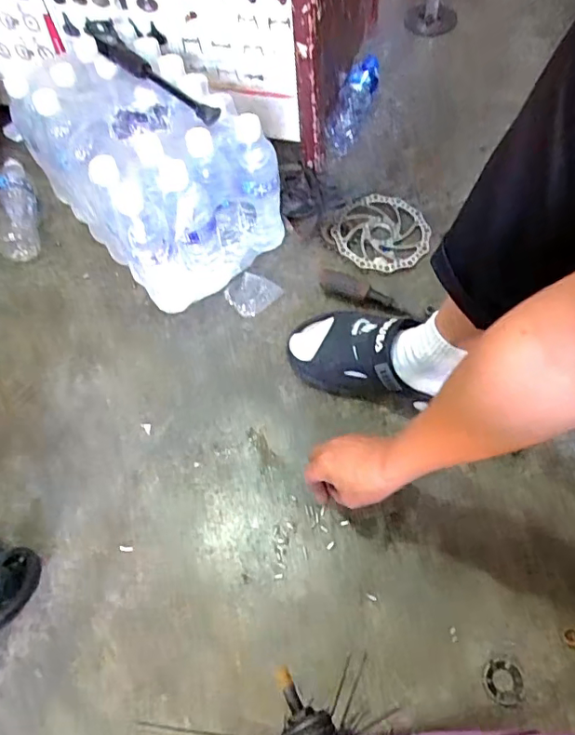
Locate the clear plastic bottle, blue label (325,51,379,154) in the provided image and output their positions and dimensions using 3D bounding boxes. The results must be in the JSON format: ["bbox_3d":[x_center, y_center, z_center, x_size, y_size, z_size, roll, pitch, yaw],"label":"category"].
[{"bbox_3d":[0.119,-0.467,0.965,0.066,0.058,0.197,11,63,10],"label":"clear plastic bottle, blue label"}]

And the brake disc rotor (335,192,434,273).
[{"bbox_3d":[0.150,-0.215,0.850,0.146,0.008,0.153,-2,62,3],"label":"brake disc rotor"}]

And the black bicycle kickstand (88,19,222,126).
[{"bbox_3d":[-0.195,-0.411,0.733,0.049,0.028,0.286,-37,66,-15],"label":"black bicycle kickstand"}]

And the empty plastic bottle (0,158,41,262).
[{"bbox_3d":[-0.456,-0.267,0.903,0.067,0.056,0.210,-13,62,-3],"label":"empty plastic bottle"}]

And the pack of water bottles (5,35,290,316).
[{"bbox_3d":[-0.200,-0.299,0.808,0.241,0.217,0.347,-37,66,-15],"label":"pack of water bottles"}]

